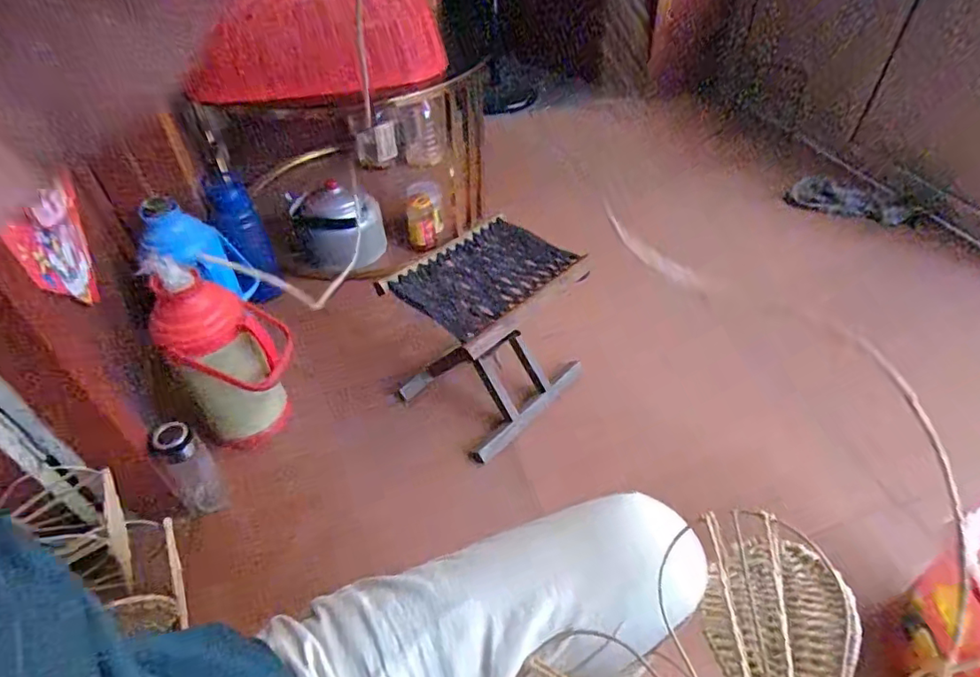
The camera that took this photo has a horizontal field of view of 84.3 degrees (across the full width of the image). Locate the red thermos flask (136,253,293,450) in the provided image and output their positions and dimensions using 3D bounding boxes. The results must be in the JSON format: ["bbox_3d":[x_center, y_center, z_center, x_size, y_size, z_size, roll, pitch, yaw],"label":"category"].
[{"bbox_3d":[-0.464,0.037,0.998,0.185,0.382,0.143,-12,48,-8],"label":"red thermos flask"}]

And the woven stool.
[{"bbox_3d":[0.000,-0.001,1.074,0.265,0.326,0.303,32,56,28],"label":"woven stool"}]

